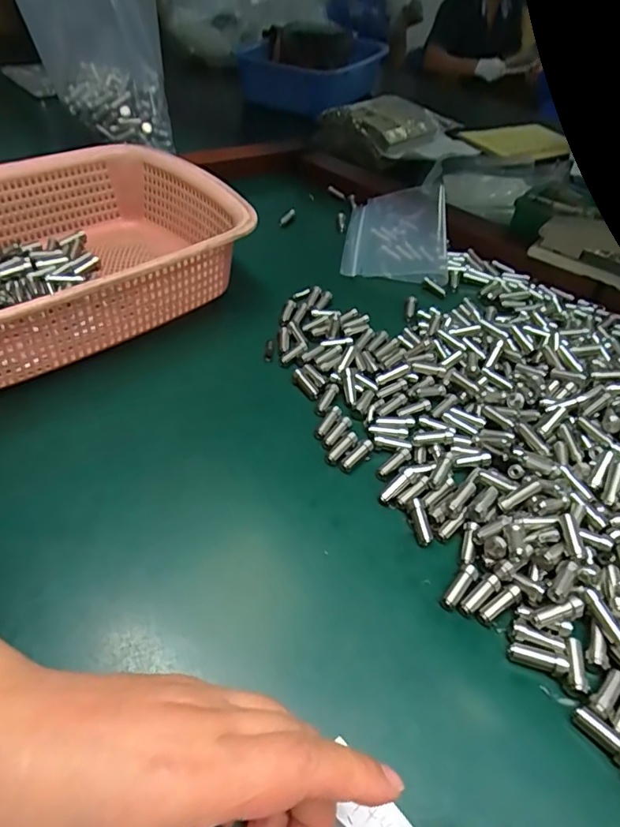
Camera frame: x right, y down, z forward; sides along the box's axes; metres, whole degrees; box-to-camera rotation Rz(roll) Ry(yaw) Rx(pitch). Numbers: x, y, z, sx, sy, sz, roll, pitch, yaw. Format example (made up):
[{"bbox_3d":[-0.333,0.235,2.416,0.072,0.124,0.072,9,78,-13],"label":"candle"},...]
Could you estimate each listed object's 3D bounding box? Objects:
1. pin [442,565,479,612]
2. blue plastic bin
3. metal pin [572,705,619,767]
[{"bbox_3d":[0.082,0.095,0.279,0.008,0.009,0.028,35,55,27],"label":"pin"},{"bbox_3d":[0.010,-0.528,0.782,0.166,0.086,0.260,21,47,14],"label":"blue plastic bin"},{"bbox_3d":[0.133,0.146,0.232,0.009,0.010,0.027,-31,55,-27],"label":"metal pin"}]

